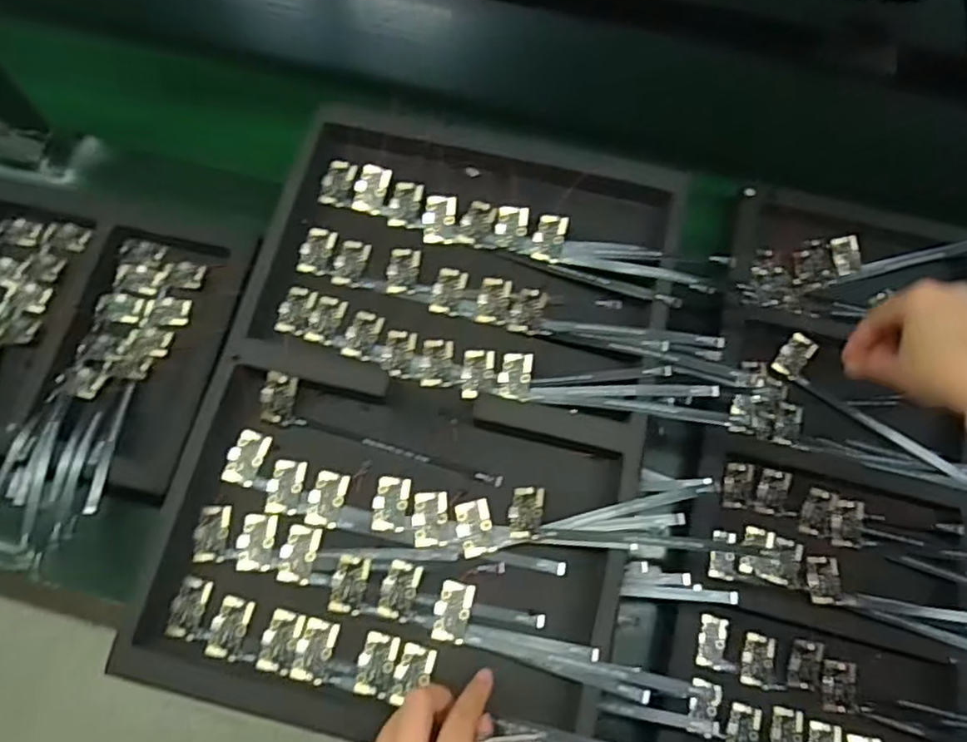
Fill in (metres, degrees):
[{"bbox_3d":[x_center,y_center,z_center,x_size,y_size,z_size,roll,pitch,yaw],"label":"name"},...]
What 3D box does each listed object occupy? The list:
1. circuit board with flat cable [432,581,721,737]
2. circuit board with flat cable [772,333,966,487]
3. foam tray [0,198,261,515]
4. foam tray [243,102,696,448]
[{"bbox_3d":[0.058,0.185,0.412,0.190,0.028,0.035,21,72,7],"label":"circuit board with flat cable"},{"bbox_3d":[0.323,0.036,0.535,0.183,0.015,0.035,38,74,12],"label":"circuit board with flat cable"},{"bbox_3d":[-0.451,-0.052,0.537,0.503,0.028,0.219,12,67,6],"label":"foam tray"},{"bbox_3d":[-0.012,-0.076,0.496,0.287,0.032,0.218,13,71,4],"label":"foam tray"}]

